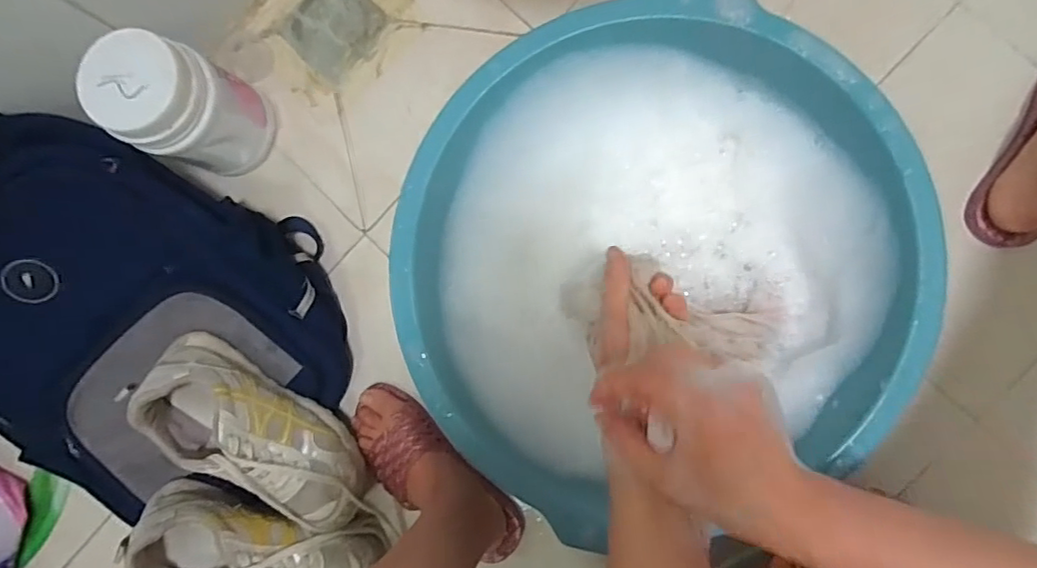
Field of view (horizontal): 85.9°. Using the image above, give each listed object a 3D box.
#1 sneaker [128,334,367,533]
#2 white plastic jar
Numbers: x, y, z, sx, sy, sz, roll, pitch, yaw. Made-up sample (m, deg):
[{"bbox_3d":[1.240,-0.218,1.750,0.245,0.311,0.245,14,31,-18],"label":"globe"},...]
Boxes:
[{"bbox_3d":[-0.266,0.157,0.564,0.248,0.087,0.097,38,94,-8],"label":"sneaker"},{"bbox_3d":[-0.346,-0.183,0.589,0.104,0.165,0.105,0,88,8],"label":"white plastic jar"}]

